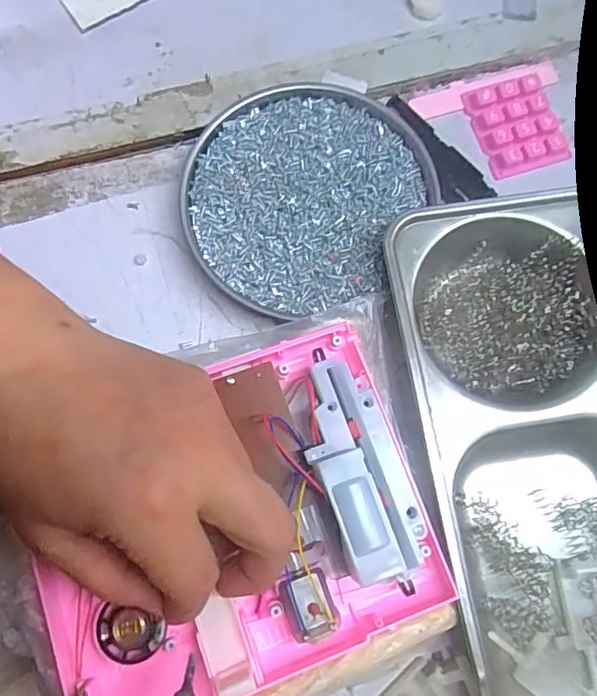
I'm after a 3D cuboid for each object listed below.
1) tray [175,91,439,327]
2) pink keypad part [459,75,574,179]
[{"bbox_3d":[0.003,-0.085,0.304,0.122,0.017,0.134,0,76,-1],"label":"tray"},{"bbox_3d":[0.130,-0.133,0.329,0.044,0.010,0.059,-15,77,-5],"label":"pink keypad part"}]

